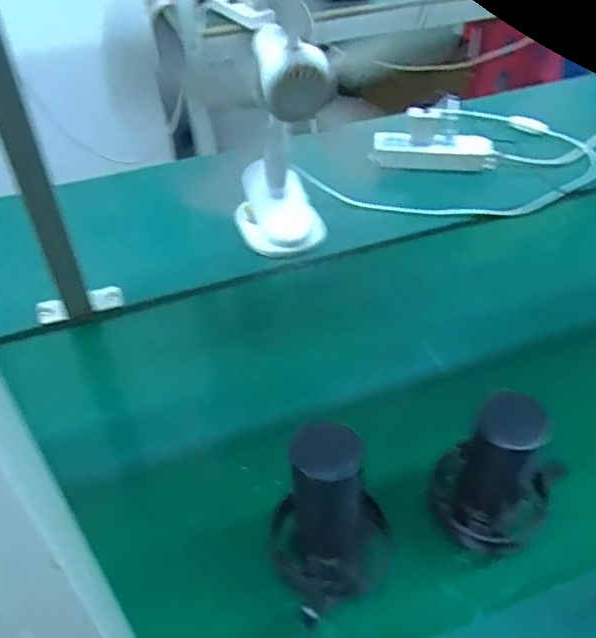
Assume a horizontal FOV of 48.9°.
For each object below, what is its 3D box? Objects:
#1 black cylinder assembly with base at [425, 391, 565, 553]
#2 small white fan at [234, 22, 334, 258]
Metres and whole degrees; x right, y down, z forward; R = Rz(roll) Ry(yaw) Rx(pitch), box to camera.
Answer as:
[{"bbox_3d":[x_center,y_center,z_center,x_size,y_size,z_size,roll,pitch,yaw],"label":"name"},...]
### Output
[{"bbox_3d":[0.172,0.125,0.558,0.098,0.170,0.097,22,48,23],"label":"black cylinder assembly with base"},{"bbox_3d":[-0.024,-0.214,0.829,0.106,0.290,0.167,-11,44,-9],"label":"small white fan"}]

